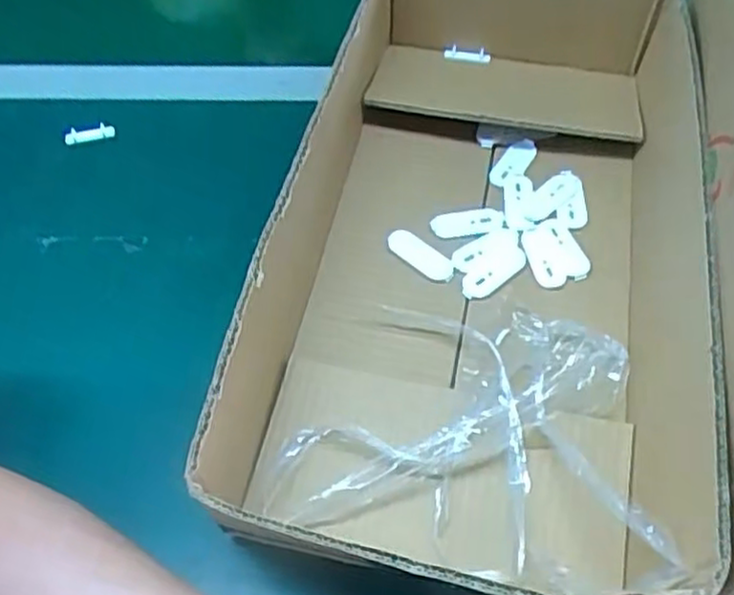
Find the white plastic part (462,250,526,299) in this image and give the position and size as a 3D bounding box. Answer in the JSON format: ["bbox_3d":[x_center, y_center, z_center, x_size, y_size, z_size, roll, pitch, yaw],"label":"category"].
[{"bbox_3d":[0.082,-0.015,0.460,0.049,0.005,0.018,-30,59,-18],"label":"white plastic part"}]

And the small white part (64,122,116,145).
[{"bbox_3d":[-0.212,-0.125,0.549,0.037,0.008,0.010,-17,56,-10],"label":"small white part"}]

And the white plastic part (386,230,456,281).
[{"bbox_3d":[0.036,-0.028,0.473,0.048,0.008,0.017,35,62,10],"label":"white plastic part"}]

